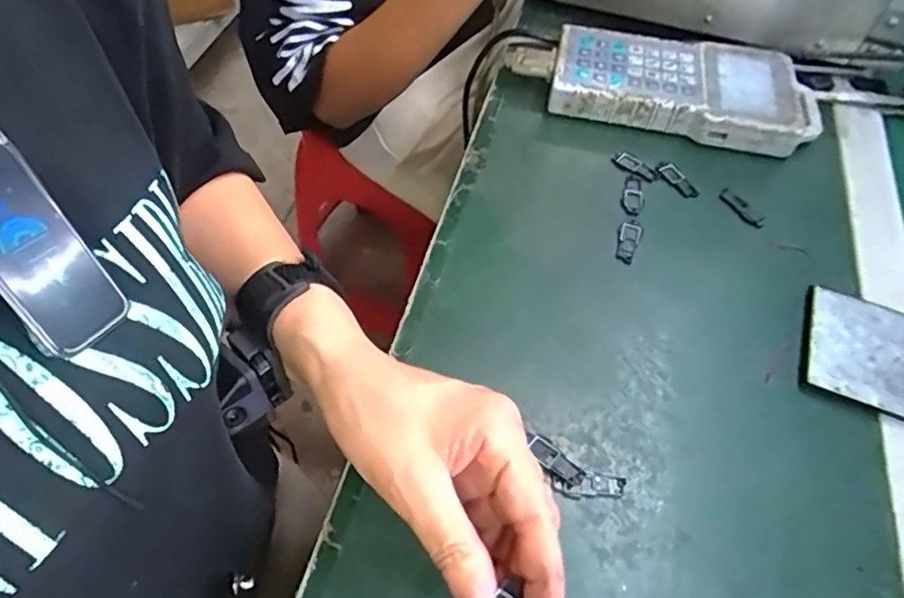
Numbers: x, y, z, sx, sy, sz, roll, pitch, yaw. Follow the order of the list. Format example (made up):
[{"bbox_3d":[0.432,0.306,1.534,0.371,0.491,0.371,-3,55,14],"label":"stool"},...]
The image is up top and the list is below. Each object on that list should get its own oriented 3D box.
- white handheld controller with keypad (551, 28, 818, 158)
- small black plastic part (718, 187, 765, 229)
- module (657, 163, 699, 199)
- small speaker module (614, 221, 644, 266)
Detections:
[{"bbox_3d":[0.198,-0.182,0.509,0.218,0.034,0.104,12,56,6],"label":"white handheld controller with keypad"},{"bbox_3d":[0.220,-0.069,0.452,0.009,0.007,0.039,-28,61,-20],"label":"small black plastic part"},{"bbox_3d":[0.177,-0.093,0.467,0.015,0.004,0.034,-20,59,-16],"label":"module"},{"bbox_3d":[0.128,-0.043,0.432,0.016,0.010,0.036,15,56,8],"label":"small speaker module"}]

